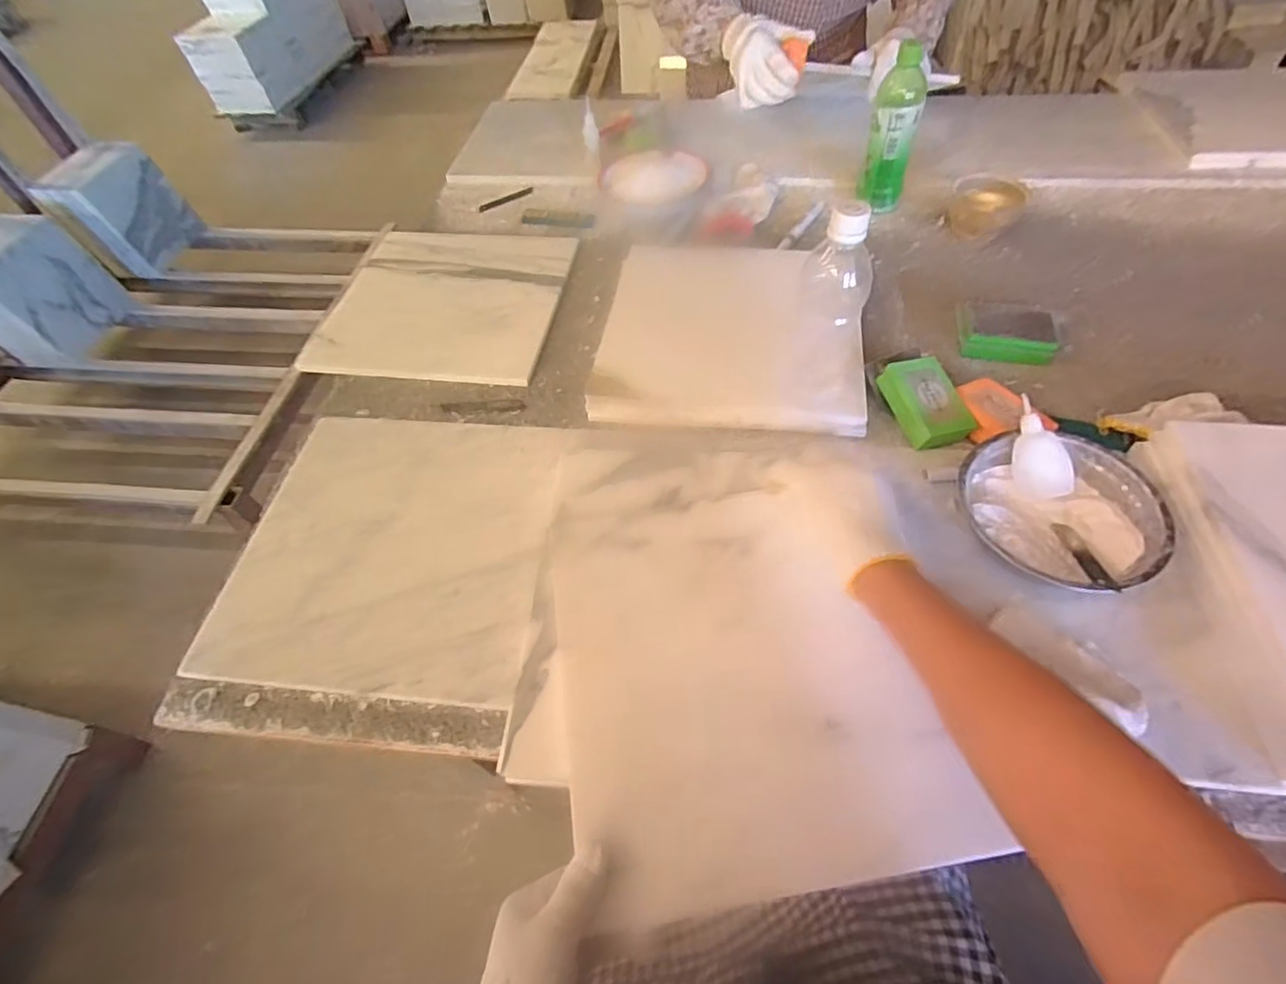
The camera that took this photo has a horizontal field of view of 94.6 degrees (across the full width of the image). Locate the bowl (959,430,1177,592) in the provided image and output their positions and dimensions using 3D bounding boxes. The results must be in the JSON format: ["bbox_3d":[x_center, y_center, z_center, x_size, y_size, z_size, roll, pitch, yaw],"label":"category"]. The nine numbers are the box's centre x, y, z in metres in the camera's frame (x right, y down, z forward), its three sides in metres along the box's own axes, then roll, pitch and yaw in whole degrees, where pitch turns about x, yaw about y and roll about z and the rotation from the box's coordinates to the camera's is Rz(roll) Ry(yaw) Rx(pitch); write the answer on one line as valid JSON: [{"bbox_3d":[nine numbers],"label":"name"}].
[{"bbox_3d":[0.367,0.020,0.528,0.160,0.043,0.154,-3,55,4],"label":"bowl"}]

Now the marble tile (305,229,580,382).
[{"bbox_3d":[-0.260,-0.269,0.811,0.297,0.016,0.314,5,56,9],"label":"marble tile"}]

